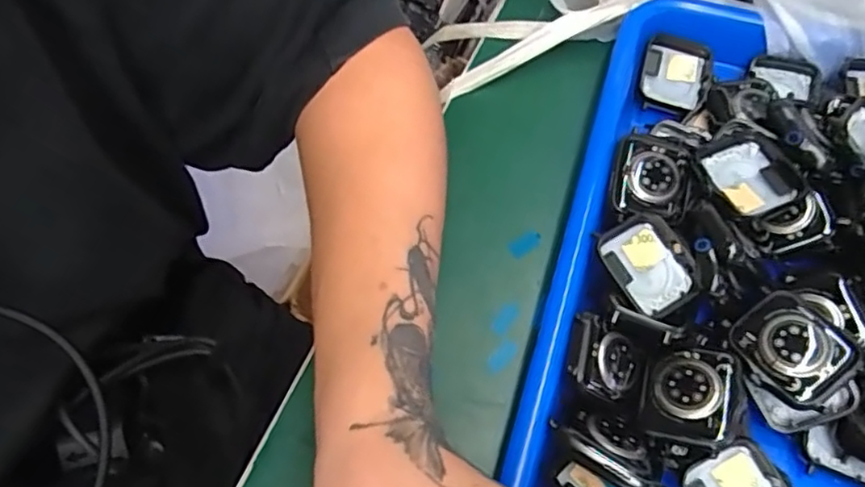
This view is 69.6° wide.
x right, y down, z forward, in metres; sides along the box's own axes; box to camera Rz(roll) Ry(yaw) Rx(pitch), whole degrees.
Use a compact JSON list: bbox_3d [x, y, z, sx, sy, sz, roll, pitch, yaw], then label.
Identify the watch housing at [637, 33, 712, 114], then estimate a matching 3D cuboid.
[{"bbox_3d":[0.132,-0.090,0.339,0.036,0.013,0.045,16,66,7],"label":"watch housing"}]

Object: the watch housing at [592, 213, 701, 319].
[{"bbox_3d":[0.095,0.009,0.274,0.035,0.010,0.043,-24,67,-11],"label":"watch housing"}]

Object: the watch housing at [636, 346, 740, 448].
[{"bbox_3d":[0.104,0.060,0.251,0.033,0.009,0.040,18,66,8],"label":"watch housing"}]

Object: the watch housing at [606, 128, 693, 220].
[{"bbox_3d":[0.103,-0.032,0.289,0.035,0.005,0.043,14,66,7],"label":"watch housing"}]

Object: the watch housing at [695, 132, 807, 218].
[{"bbox_3d":[0.144,-0.031,0.284,0.037,0.012,0.042,-22,67,-10],"label":"watch housing"}]

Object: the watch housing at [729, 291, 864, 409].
[{"bbox_3d":[0.147,0.043,0.253,0.035,0.011,0.042,-42,63,4],"label":"watch housing"}]

